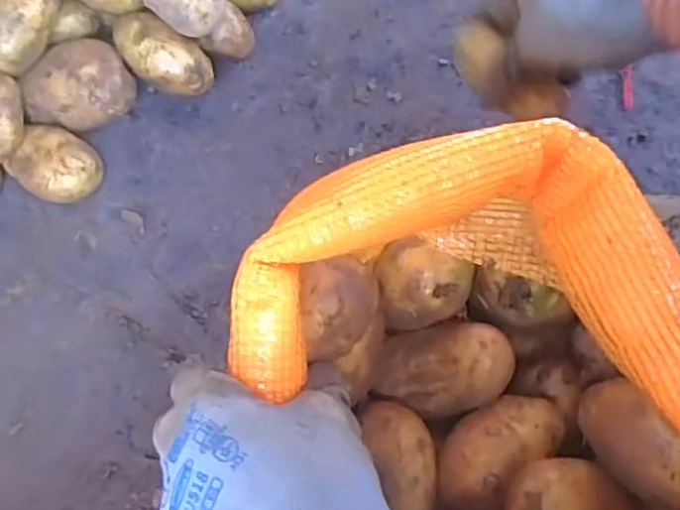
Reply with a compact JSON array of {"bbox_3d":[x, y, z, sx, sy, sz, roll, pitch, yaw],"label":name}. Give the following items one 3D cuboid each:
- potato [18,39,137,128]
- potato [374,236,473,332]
[{"bbox_3d":[-0.222,-0.140,0.578,0.088,0.067,0.062,4,67,5],"label":"potato"},{"bbox_3d":[0.048,0.021,0.396,0.053,0.056,0.038,12,67,8],"label":"potato"}]

